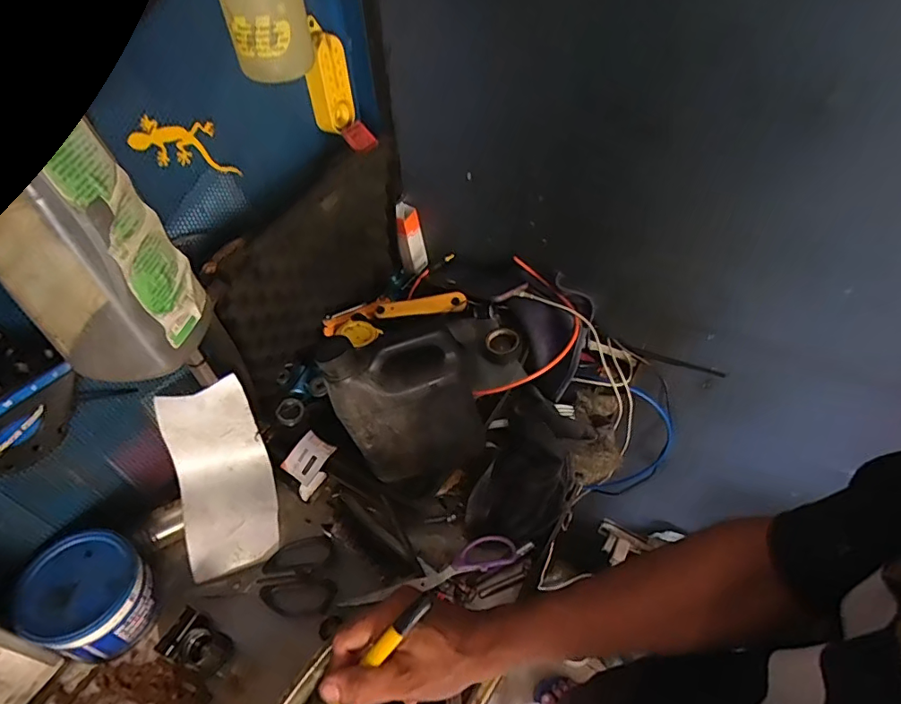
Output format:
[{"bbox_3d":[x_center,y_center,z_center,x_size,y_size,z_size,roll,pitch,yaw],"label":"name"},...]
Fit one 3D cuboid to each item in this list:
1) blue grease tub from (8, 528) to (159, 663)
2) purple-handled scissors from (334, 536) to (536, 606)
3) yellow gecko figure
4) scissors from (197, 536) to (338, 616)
[{"bbox_3d":[-0.361,0.248,0.522,0.100,0.080,0.099,-1,49,1],"label":"blue grease tub"},{"bbox_3d":[-0.012,0.242,0.569,0.211,0.025,0.037,-14,49,-9],"label":"purple-handled scissors"},{"bbox_3d":[-0.254,-0.201,0.498,0.013,0.048,0.106,30,17,25],"label":"yellow gecko figure"},{"bbox_3d":[-0.206,0.263,0.582,0.147,0.015,0.082,-11,49,-7],"label":"scissors"}]

